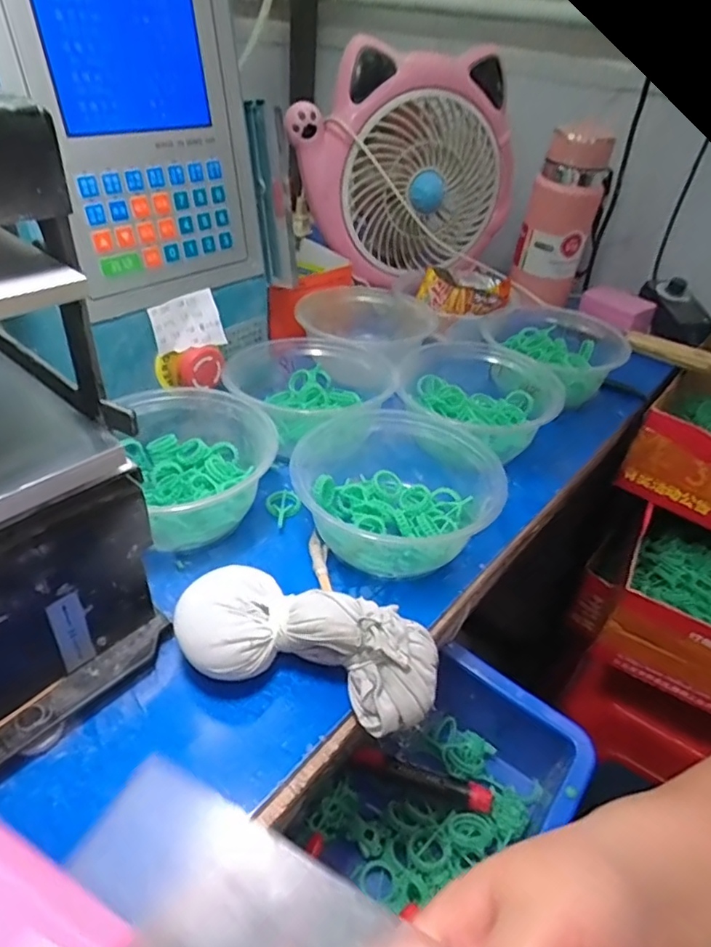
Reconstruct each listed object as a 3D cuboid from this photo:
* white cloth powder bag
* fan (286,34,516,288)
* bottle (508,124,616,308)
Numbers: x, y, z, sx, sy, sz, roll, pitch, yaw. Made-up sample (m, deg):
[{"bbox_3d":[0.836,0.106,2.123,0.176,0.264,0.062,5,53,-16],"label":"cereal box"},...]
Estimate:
[{"bbox_3d":[-0.025,0.091,0.312,0.136,0.045,0.061,12,39,7],"label":"white cloth powder bag"},{"bbox_3d":[0.057,-0.324,0.623,0.230,0.204,0.064,-13,42,-22],"label":"fan"},{"bbox_3d":[0.231,-0.285,0.656,0.076,0.177,0.065,16,39,12],"label":"bottle"}]

